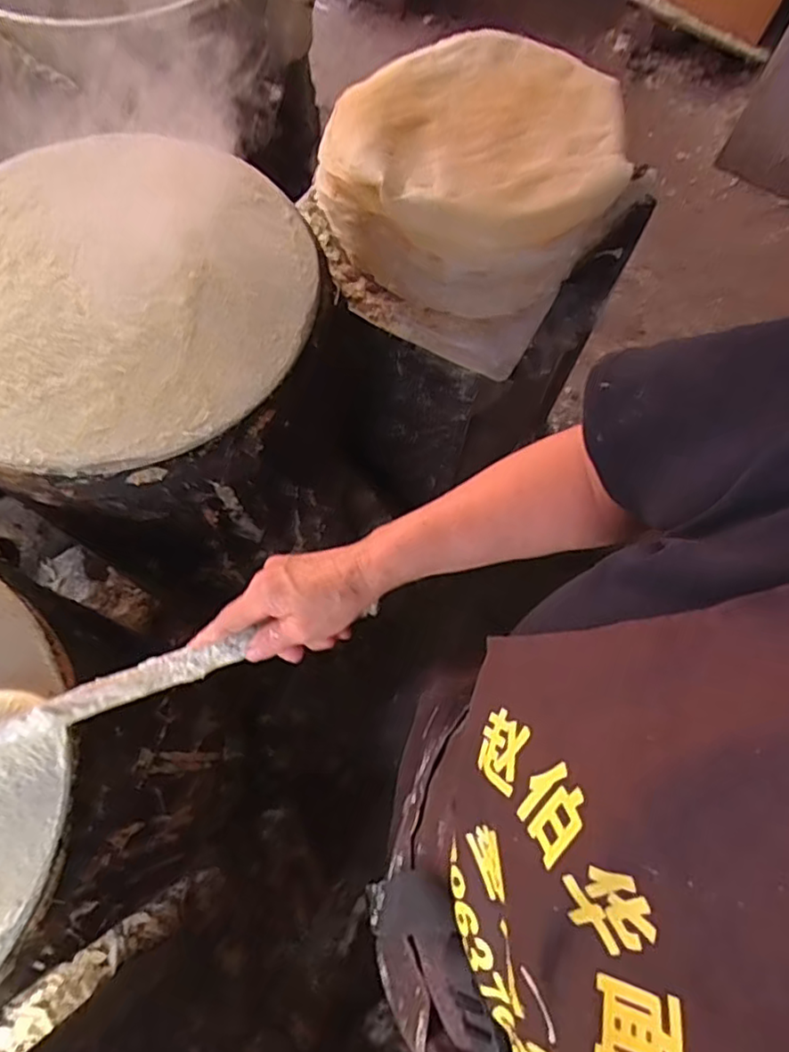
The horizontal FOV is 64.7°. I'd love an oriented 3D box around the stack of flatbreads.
[{"bbox_3d":[0.089,-0.439,0.816,0.355,0.178,0.361,33,72,9],"label":"stack of flatbreads"}]

